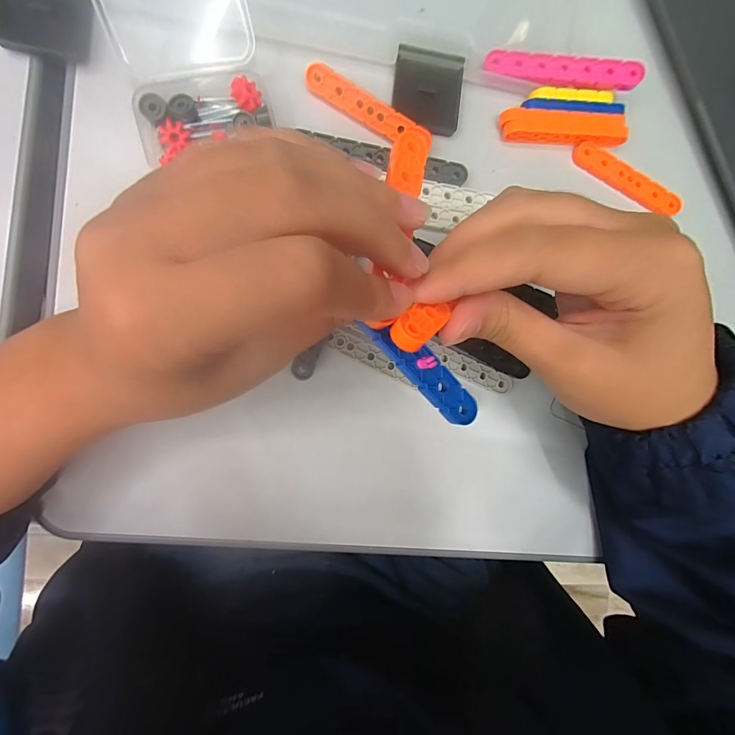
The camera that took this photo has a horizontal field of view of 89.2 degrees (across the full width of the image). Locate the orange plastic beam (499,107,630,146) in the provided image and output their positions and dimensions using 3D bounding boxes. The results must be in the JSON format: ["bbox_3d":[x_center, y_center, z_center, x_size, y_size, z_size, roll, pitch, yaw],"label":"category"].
[{"bbox_3d":[0.114,-0.139,0.214,0.074,0.007,0.016,-2,92,-7],"label":"orange plastic beam"}]

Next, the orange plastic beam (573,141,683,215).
[{"bbox_3d":[0.156,-0.113,0.224,0.073,0.004,0.014,28,105,-6],"label":"orange plastic beam"}]

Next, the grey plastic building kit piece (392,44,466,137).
[{"bbox_3d":[0.033,-0.153,0.207,0.037,0.006,0.039,6,91,-8],"label":"grey plastic building kit piece"}]

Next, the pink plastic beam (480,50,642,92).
[{"bbox_3d":[0.109,-0.165,0.208,0.086,0.004,0.014,6,107,0],"label":"pink plastic beam"}]

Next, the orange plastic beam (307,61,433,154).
[{"bbox_3d":[0.002,-0.138,0.201,0.073,0.007,0.012,28,88,-7],"label":"orange plastic beam"}]

